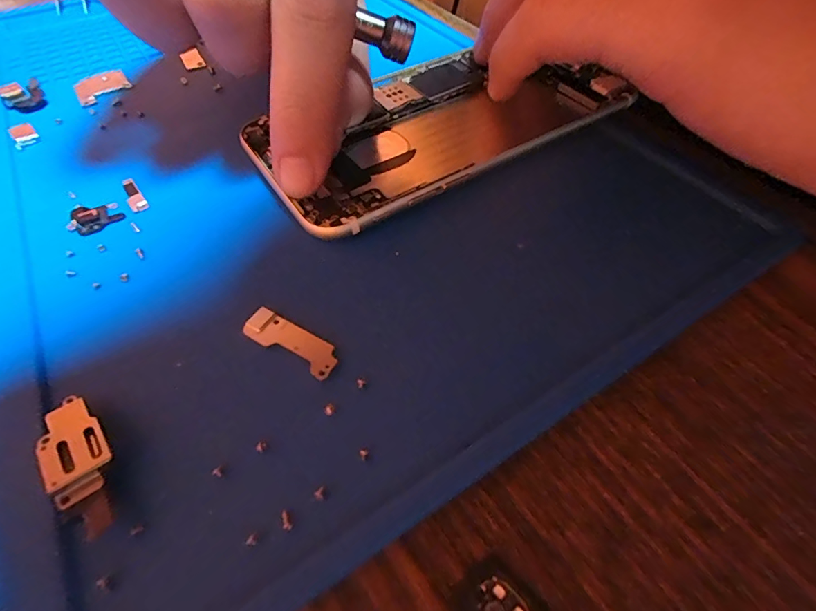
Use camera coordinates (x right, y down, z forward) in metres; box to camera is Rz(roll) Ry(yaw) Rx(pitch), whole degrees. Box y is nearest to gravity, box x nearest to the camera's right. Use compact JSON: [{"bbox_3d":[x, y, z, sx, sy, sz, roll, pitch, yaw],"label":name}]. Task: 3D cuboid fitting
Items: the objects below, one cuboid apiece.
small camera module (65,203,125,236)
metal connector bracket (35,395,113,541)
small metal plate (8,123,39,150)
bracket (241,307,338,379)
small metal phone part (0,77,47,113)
[{"bbox_3d":[-0.094,-0.027,0.126,0.014,0.004,0.010,-39,61,-24],"label":"small camera module"},{"bbox_3d":[-0.062,0.030,0.081,0.010,0.006,0.029,-35,60,-22],"label":"metal connector bracket"},{"bbox_3d":[-0.140,-0.062,0.153,0.008,0.004,0.013,-36,61,-24],"label":"small metal plate"},{"bbox_3d":[-0.028,0.008,0.099,0.025,0.004,0.008,27,58,20],"label":"bracket"},{"bbox_3d":[-0.153,-0.083,0.167,0.014,0.005,0.017,-29,59,-21],"label":"small metal phone part"}]

